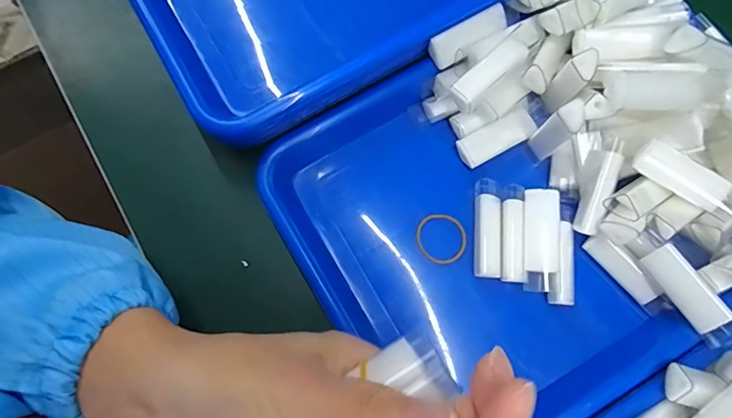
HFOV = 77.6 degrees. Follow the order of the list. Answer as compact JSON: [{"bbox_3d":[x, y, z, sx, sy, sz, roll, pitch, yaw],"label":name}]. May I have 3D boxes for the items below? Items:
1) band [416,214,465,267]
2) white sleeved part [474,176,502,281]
[{"bbox_3d":[0.053,0.021,0.319,0.033,0.006,0.035,0,79,-1],"label":"band"},{"bbox_3d":[0.084,0.014,0.315,0.017,0.011,0.066,1,79,-1],"label":"white sleeved part"}]

